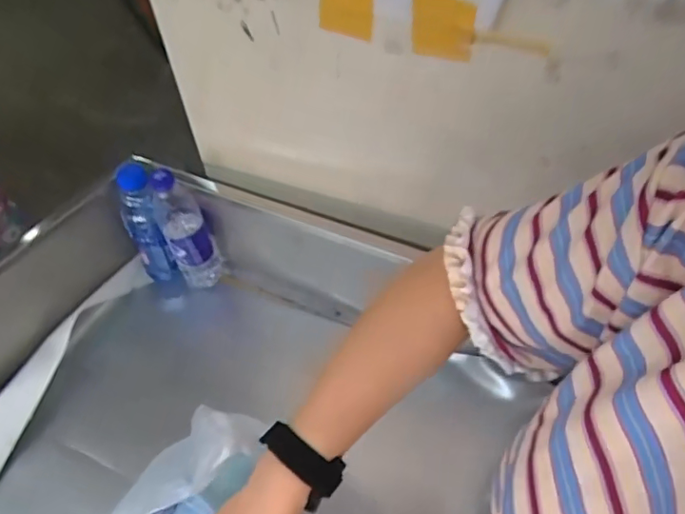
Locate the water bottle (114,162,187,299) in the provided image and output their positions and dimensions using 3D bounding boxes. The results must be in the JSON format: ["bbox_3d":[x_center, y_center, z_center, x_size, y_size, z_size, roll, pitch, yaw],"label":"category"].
[{"bbox_3d":[-0.299,-0.031,0.823,0.056,0.219,0.066,-18,48,-13],"label":"water bottle"}]

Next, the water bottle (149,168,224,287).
[{"bbox_3d":[-0.234,-0.035,0.815,0.071,0.228,0.062,-21,48,-15],"label":"water bottle"}]

